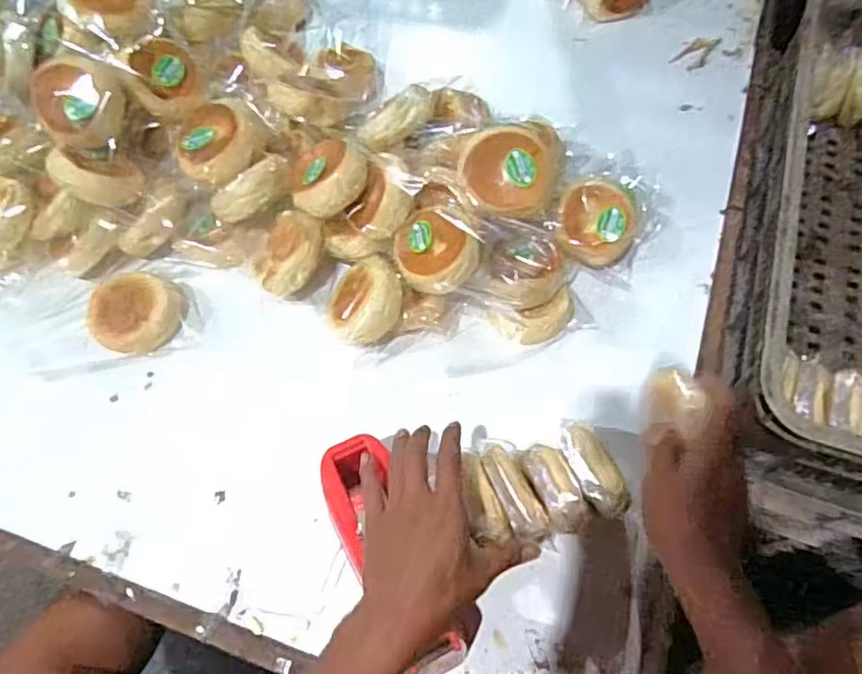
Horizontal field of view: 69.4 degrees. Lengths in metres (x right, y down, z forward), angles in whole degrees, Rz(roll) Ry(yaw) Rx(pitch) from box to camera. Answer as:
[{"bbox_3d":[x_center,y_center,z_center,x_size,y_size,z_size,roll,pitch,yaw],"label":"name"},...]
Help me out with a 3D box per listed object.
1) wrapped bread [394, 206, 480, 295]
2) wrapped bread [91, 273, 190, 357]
[{"bbox_3d":[0.006,-0.091,0.641,0.080,0.029,0.085,-24,66,-10],"label":"wrapped bread"},{"bbox_3d":[-0.320,-0.024,0.680,0.086,0.050,0.090,0,63,0],"label":"wrapped bread"}]

